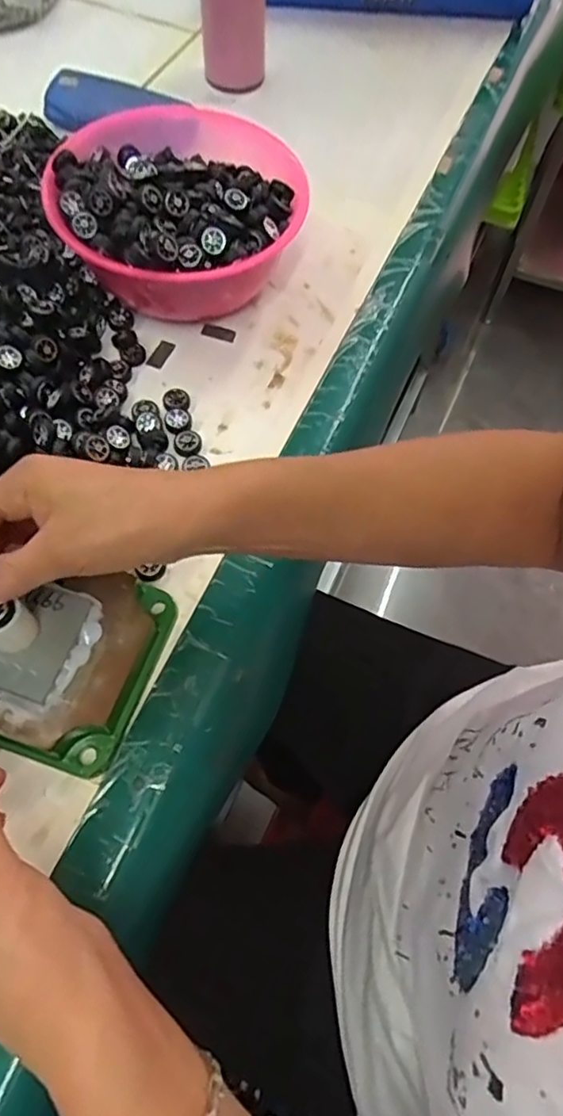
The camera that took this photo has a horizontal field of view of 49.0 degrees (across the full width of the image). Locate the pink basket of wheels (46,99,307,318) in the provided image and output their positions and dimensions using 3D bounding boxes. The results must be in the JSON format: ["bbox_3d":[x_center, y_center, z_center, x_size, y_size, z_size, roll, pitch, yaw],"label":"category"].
[{"bbox_3d":[-0.070,-0.263,0.495,0.202,0.092,0.170,-40,72,-20],"label":"pink basket of wheels"}]

